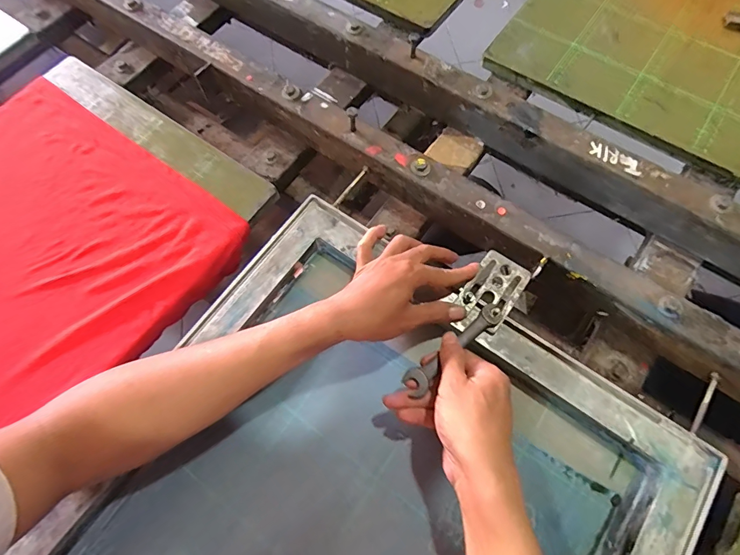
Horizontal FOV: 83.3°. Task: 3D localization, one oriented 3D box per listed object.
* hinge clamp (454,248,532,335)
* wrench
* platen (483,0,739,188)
[{"bbox_3d":[0.127,0.016,0.434,0.050,0.014,0.083,35,73,14],"label":"hinge clamp"},{"bbox_3d":[0.083,0.069,0.406,0.121,0.012,0.024,-37,72,-17],"label":"wrench"},{"bbox_3d":[0.492,-0.433,0.625,0.392,0.013,0.584,33,73,14],"label":"platen"}]

